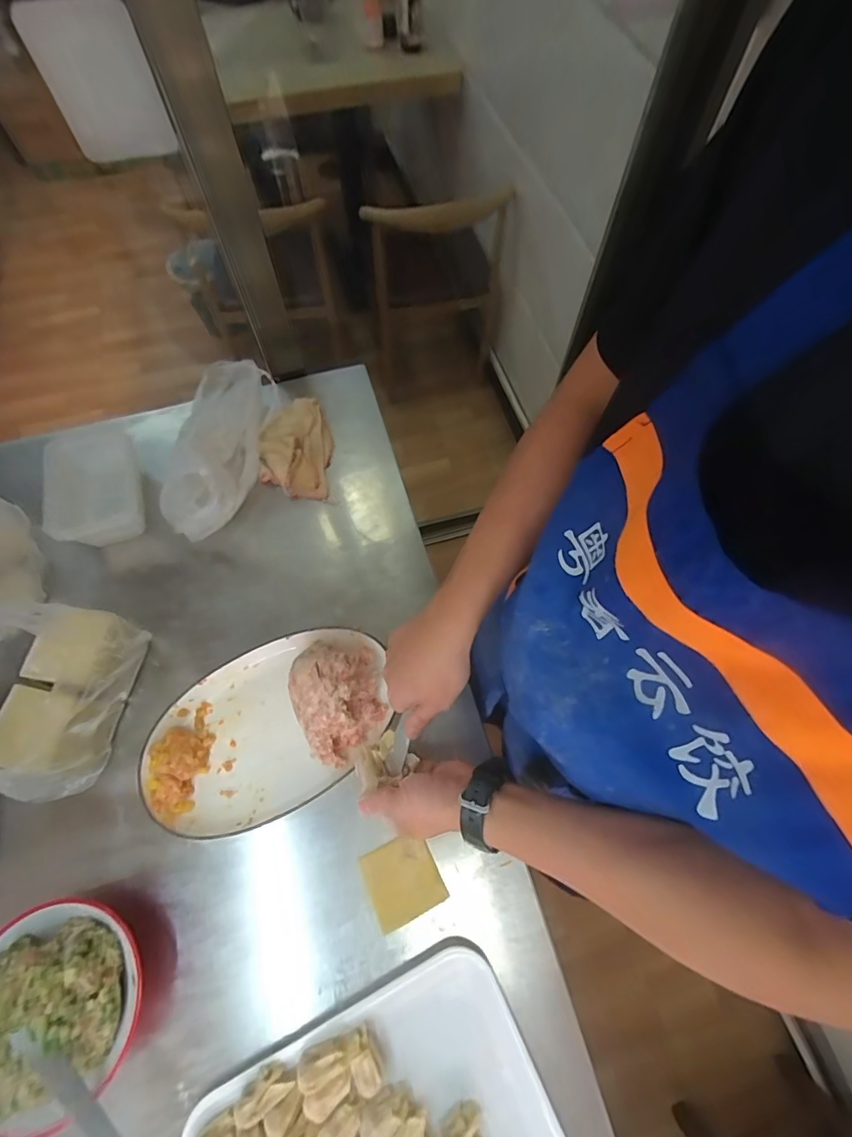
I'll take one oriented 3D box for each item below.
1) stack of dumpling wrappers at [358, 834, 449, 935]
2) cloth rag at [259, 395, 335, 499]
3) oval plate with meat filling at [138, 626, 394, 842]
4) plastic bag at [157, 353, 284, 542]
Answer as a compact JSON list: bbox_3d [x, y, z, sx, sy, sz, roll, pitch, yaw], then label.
[{"bbox_3d":[-0.026,0.346,0.529,0.078,0.010,0.078,-23,68,-10],"label":"stack of dumpling wrappers"},{"bbox_3d":[-0.208,-0.201,0.764,0.106,0.029,0.184,1,66,0],"label":"cloth rag"},{"bbox_3d":[-0.187,0.184,0.561,0.293,0.070,0.183,-26,69,-11],"label":"oval plate with meat filling"},{"bbox_3d":[-0.315,-0.197,0.731,0.111,0.068,0.312,9,67,4],"label":"plastic bag"}]

